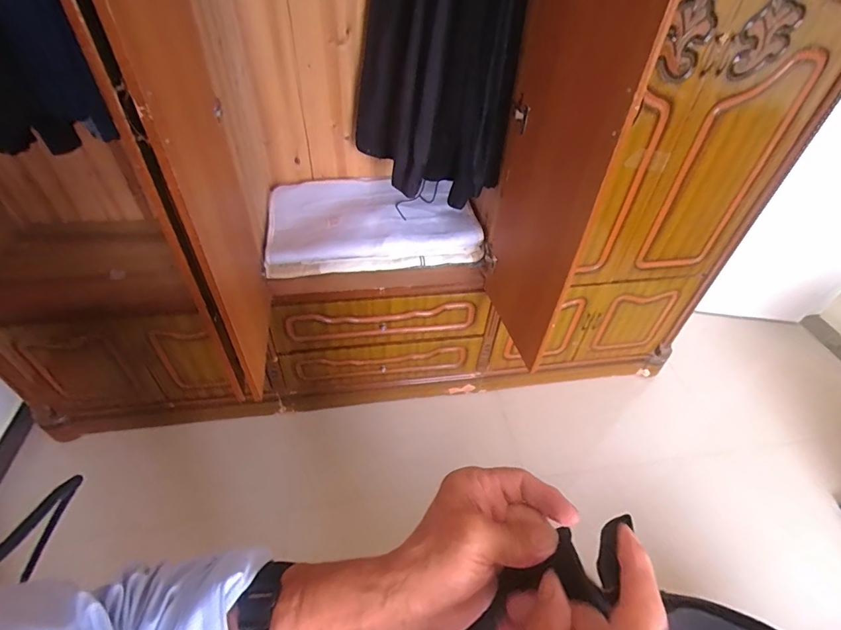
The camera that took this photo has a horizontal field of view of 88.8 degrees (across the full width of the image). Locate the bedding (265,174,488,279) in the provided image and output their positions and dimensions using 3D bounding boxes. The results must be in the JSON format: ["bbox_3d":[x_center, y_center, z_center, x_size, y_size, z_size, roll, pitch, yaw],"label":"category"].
[{"bbox_3d":[-0.152,-0.314,1.400,0.642,0.144,0.357,-5,46,-9],"label":"bedding"}]

